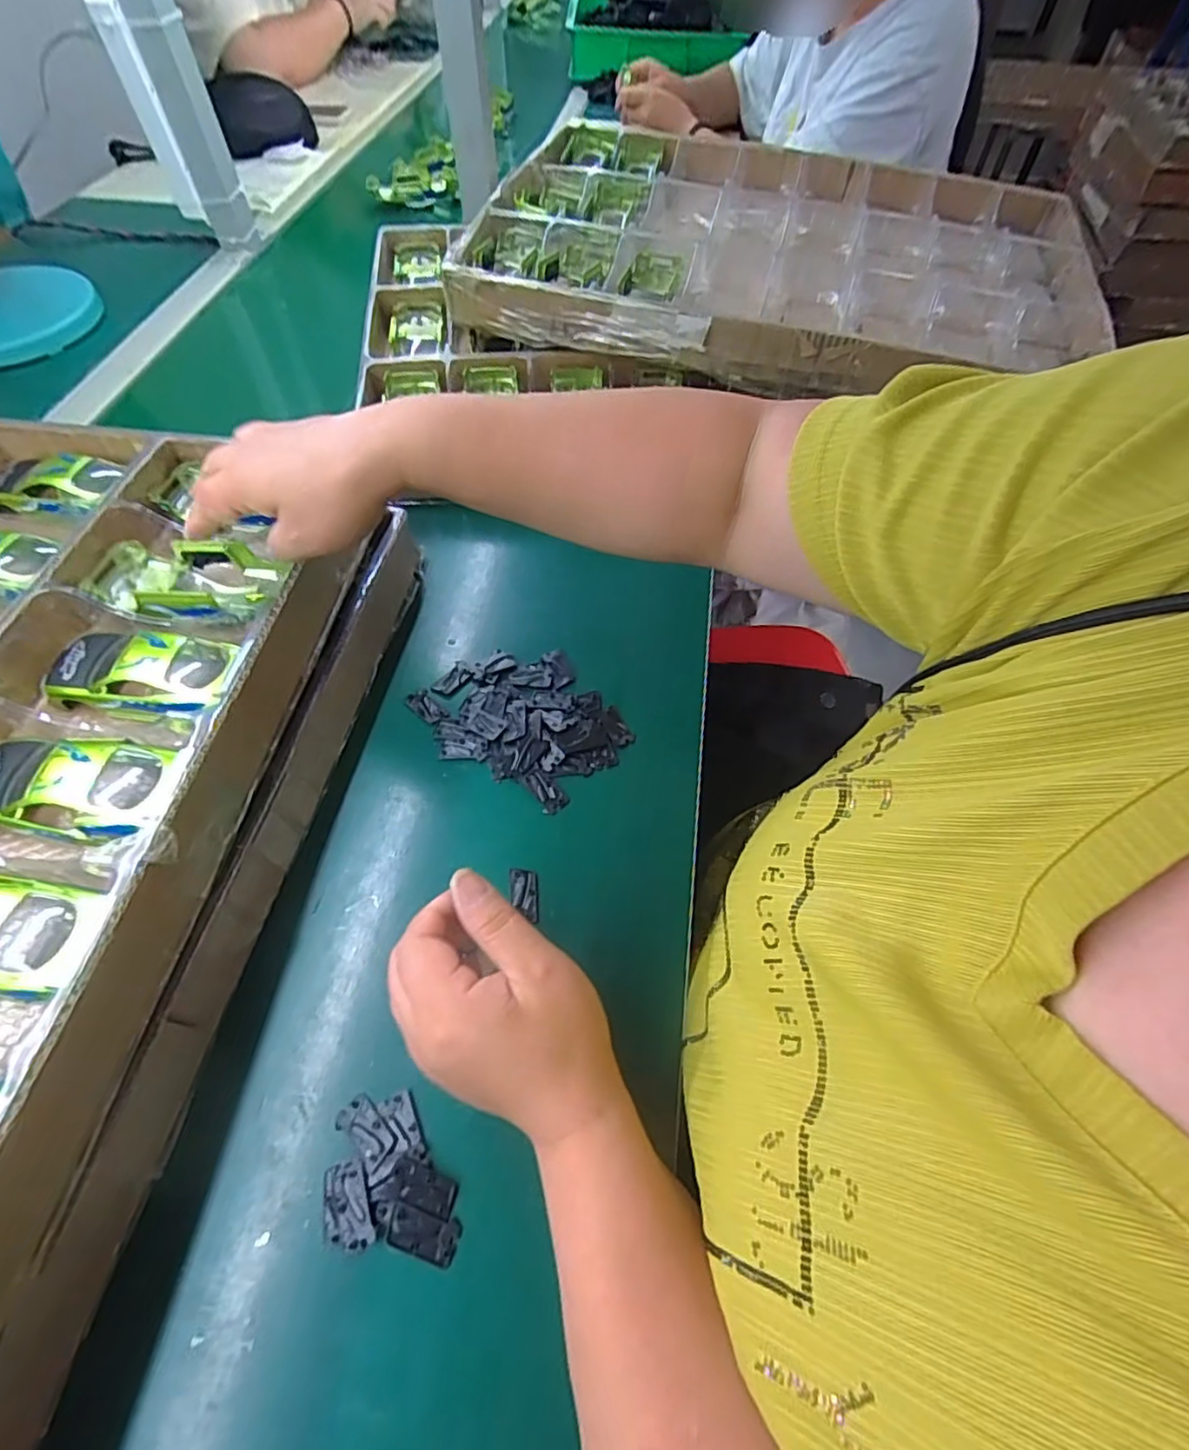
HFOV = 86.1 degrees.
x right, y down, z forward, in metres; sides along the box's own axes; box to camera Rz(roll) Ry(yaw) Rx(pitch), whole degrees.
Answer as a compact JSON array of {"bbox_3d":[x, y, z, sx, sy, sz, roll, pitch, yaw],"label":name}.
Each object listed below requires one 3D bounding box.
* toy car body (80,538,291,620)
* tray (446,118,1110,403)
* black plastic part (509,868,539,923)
[{"bbox_3d":[-0.274,-0.094,0.425,0.117,0.033,0.058,3,58,-1],"label":"toy car body"},{"bbox_3d":[0.210,-0.536,0.726,0.642,0.064,0.474,14,58,6],"label":"tray"},{"bbox_3d":[-0.044,0.108,0.405,0.018,0.008,0.033,-4,58,-5],"label":"black plastic part"}]

